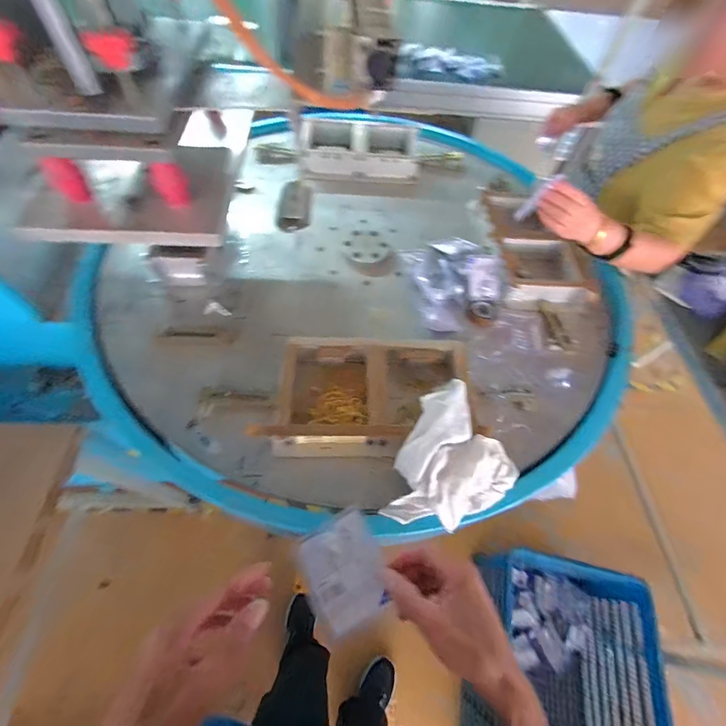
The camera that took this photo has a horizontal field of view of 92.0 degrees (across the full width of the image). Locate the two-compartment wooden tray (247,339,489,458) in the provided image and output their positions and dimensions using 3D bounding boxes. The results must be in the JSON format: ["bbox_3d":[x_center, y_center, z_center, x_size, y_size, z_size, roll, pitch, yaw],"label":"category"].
[{"bbox_3d":[0.014,0.056,0.627,0.380,0.075,0.204,0,60,-4],"label":"two-compartment wooden tray"}]

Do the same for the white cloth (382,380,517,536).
[{"bbox_3d":[0.155,0.150,0.552,0.183,0.094,0.236,23,61,9],"label":"white cloth"}]

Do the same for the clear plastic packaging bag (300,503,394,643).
[{"bbox_3d":[-0.019,0.215,0.363,0.084,0.012,0.096,-35,58,-1],"label":"clear plastic packaging bag"}]

